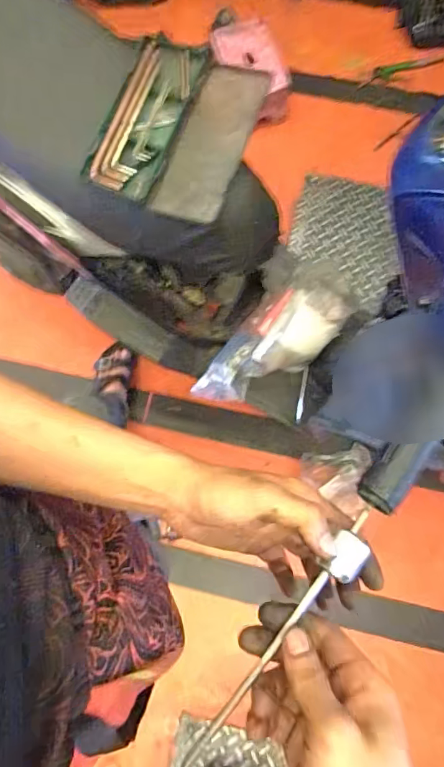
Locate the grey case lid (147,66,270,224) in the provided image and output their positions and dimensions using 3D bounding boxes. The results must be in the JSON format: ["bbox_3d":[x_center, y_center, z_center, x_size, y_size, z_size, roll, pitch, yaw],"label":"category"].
[{"bbox_3d":[-0.015,-0.333,0.640,0.095,0.023,0.242,20,79,4],"label":"grey case lid"}]

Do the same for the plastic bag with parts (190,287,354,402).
[{"bbox_3d":[0.090,-0.088,0.987,0.368,0.107,0.163,-34,81,13],"label":"plastic bag with parts"}]

